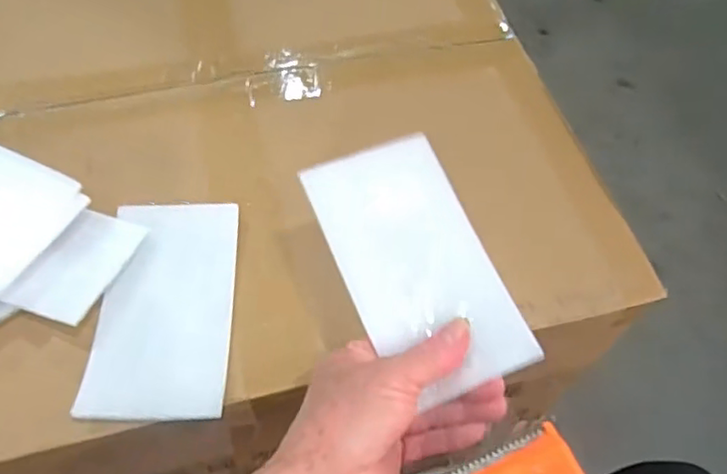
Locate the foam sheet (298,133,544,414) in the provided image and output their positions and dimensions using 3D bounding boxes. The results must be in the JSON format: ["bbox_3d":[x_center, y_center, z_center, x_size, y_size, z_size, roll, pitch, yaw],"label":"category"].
[{"bbox_3d":[0.027,0.013,0.334,0.075,0.005,0.143,-21,69,-10],"label":"foam sheet"}]

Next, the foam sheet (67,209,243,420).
[{"bbox_3d":[-0.119,0.041,0.375,0.077,0.009,0.136,2,59,-5],"label":"foam sheet"}]

